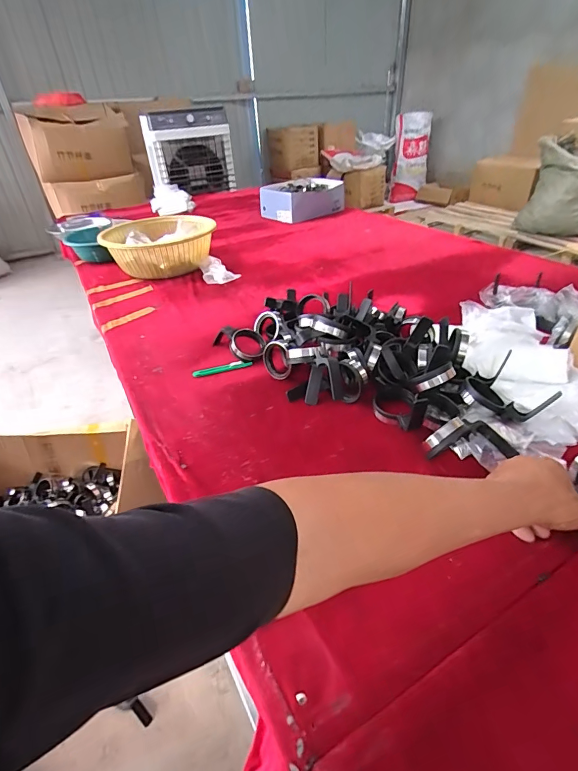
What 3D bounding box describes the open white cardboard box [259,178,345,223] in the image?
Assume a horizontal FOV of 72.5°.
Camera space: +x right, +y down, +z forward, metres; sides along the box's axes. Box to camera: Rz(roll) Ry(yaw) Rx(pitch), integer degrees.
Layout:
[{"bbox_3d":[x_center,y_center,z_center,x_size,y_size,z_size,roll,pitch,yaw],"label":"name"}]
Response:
[{"bbox_3d":[0.053,-0.850,1.799,0.334,0.127,0.252,-25,41,-26],"label":"open white cardboard box"}]

